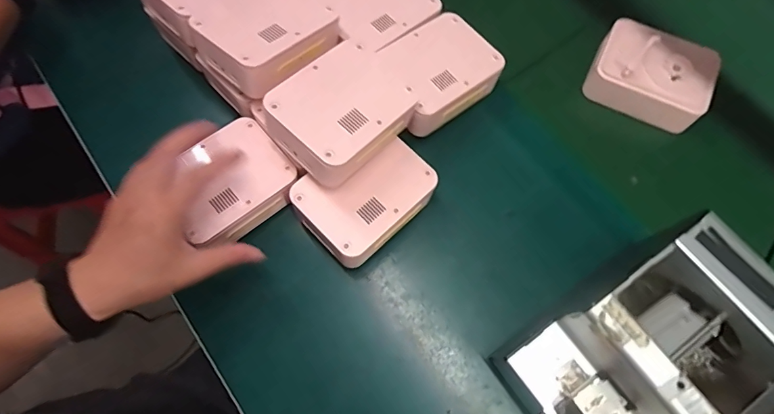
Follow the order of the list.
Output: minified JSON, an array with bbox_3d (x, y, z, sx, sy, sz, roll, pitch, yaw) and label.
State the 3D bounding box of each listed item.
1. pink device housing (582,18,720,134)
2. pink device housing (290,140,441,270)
[{"bbox_3d":[0.309,-0.153,0.521,0.127,0.045,0.098,27,72,9],"label":"pink device housing"},{"bbox_3d":[-0.022,-0.008,0.465,0.134,0.057,0.103,-42,75,-14],"label":"pink device housing"}]

